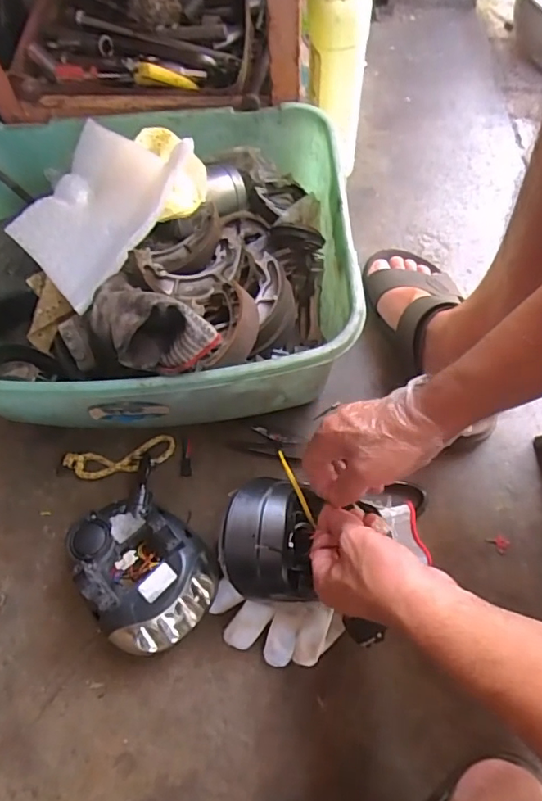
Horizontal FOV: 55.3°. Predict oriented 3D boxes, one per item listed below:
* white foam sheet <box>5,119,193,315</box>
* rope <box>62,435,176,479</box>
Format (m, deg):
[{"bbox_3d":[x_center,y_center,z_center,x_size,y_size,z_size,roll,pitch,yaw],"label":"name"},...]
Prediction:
[{"bbox_3d":[-0.173,-0.185,0.509,0.139,0.033,0.167,29,85,21],"label":"white foam sheet"},{"bbox_3d":[-0.168,0.065,0.571,0.124,0.012,0.034,-10,66,-1],"label":"rope"}]

